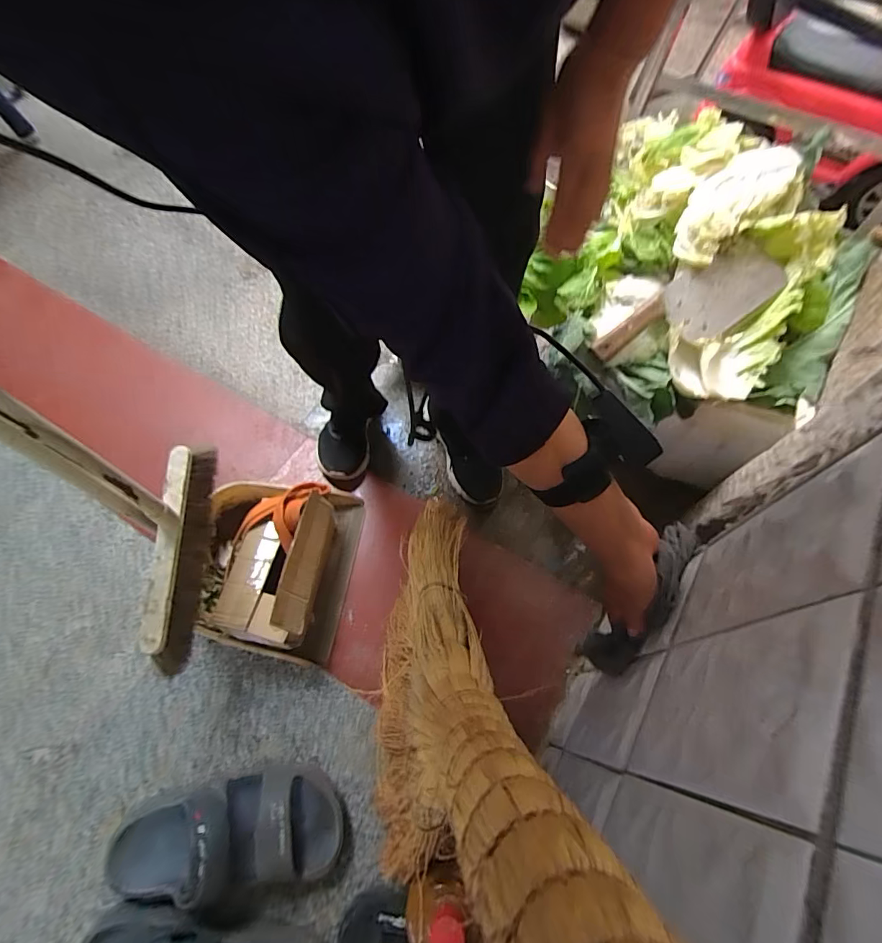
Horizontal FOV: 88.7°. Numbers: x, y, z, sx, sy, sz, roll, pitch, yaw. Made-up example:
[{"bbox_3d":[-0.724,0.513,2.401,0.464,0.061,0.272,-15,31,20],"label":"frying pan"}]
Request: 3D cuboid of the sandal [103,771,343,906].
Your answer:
[{"bbox_3d":[-0.254,0.423,0.525,0.257,0.096,0.106,-6,62,-2],"label":"sandal"}]

